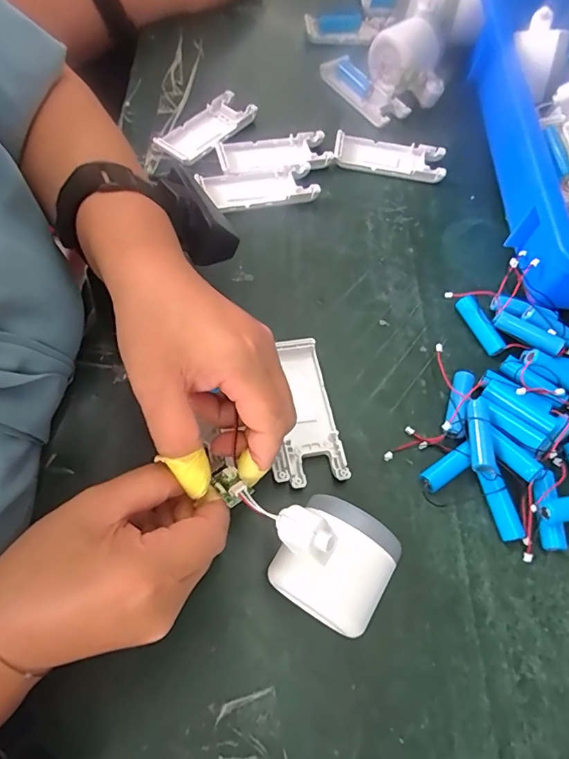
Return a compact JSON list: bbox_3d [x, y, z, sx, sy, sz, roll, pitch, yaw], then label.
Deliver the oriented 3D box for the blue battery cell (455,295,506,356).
[{"bbox_3d":[0.153,-0.042,0.361,0.011,0.014,0.051,-22,67,-14],"label":"blue battery cell"}]

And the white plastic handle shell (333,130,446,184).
[{"bbox_3d":[0.100,-0.215,0.444,0.104,0.015,0.037,12,64,2],"label":"white plastic handle shell"}]

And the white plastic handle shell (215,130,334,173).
[{"bbox_3d":[-0.009,-0.214,0.435,0.105,0.010,0.043,-6,64,-7],"label":"white plastic handle shell"}]

